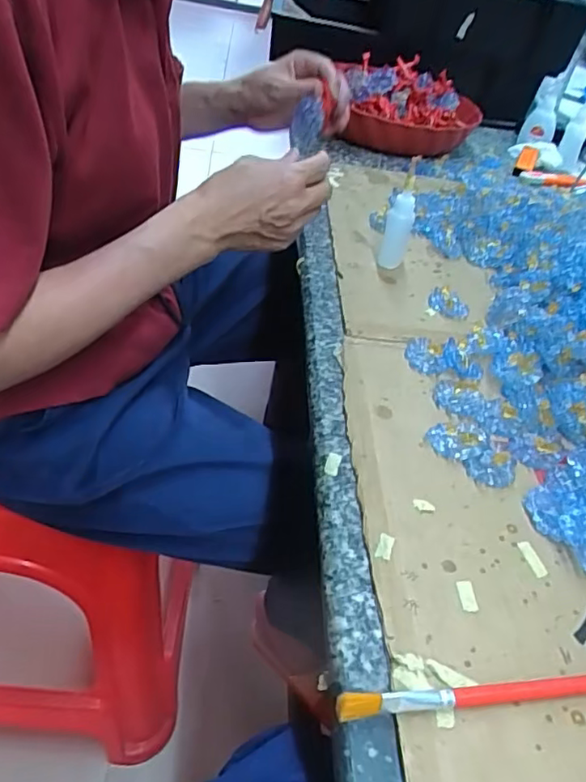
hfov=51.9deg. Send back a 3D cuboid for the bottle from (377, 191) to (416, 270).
[{"bbox_3d":[0.089,-0.136,0.517,0.023,0.064,0.020,17,41,5],"label":"bottle"}]

